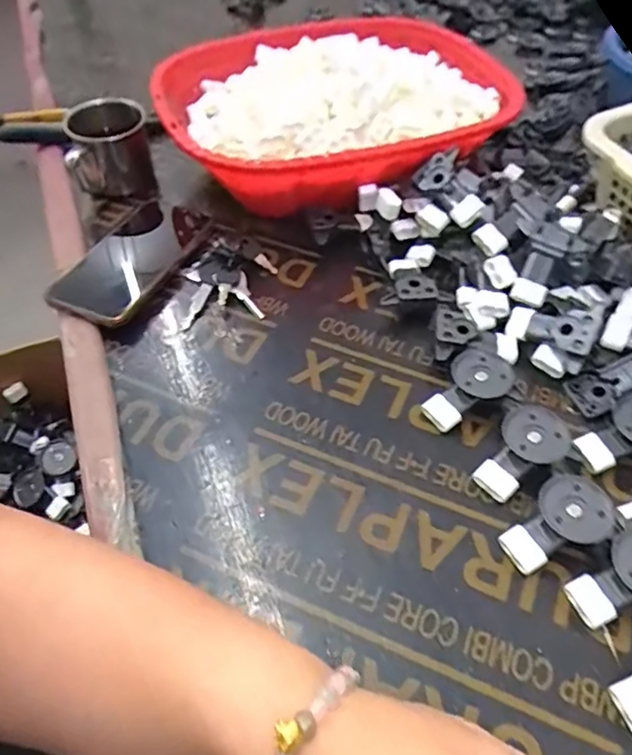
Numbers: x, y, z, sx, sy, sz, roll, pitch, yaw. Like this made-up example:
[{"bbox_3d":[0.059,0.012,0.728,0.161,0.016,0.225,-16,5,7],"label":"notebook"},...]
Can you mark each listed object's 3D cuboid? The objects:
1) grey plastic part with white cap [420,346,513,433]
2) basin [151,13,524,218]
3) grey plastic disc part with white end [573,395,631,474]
[{"bbox_3d":[0.112,0.007,0.427,0.072,0.025,0.038,-43,57,-3],"label":"grey plastic part with white cap"},{"bbox_3d":[0.031,-0.279,0.612,0.357,0.113,0.298,-6,50,-6],"label":"basin"},{"bbox_3d":[0.216,0.038,0.400,0.073,0.013,0.041,-30,53,-1],"label":"grey plastic disc part with white end"}]

